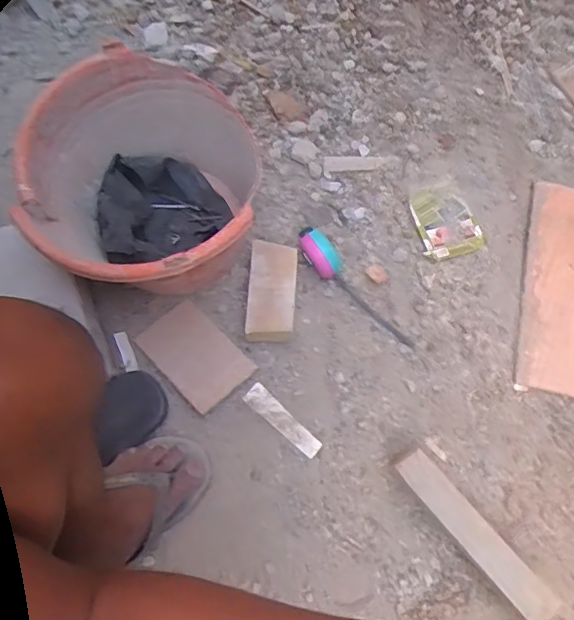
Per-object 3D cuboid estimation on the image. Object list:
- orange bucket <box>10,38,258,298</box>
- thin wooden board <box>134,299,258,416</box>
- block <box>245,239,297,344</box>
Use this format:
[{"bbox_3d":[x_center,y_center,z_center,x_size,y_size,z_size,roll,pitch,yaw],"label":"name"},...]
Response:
[{"bbox_3d":[-0.166,-0.141,0.723,0.254,0.207,0.285,-3,73,0],"label":"orange bucket"},{"bbox_3d":[-0.120,0.054,0.741,0.089,0.011,0.140,-43,77,-12],"label":"thin wooden board"},{"bbox_3d":[-0.019,-0.022,0.751,0.064,0.047,0.126,3,73,1],"label":"block"}]

